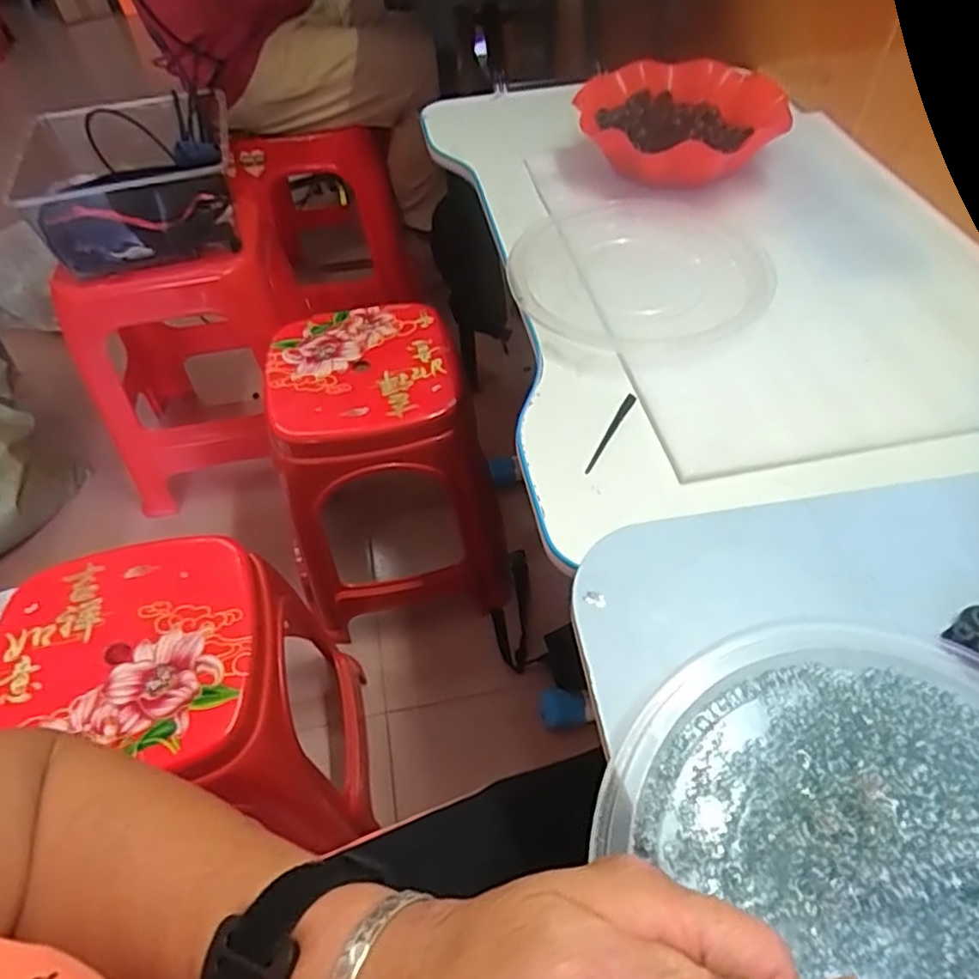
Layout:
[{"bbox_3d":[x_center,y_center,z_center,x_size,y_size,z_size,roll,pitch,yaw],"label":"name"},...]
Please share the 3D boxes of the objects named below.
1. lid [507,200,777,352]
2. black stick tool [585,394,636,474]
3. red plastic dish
[{"bbox_3d":[0.137,-0.200,0.618,0.225,0.022,0.195,0,51,4],"label":"lid"},{"bbox_3d":[0.092,-0.044,0.517,0.007,0.005,0.086,24,56,21],"label":"black stick tool"},{"bbox_3d":[0.205,-0.401,0.735,0.216,0.048,0.199,-3,51,2],"label":"red plastic dish"}]

